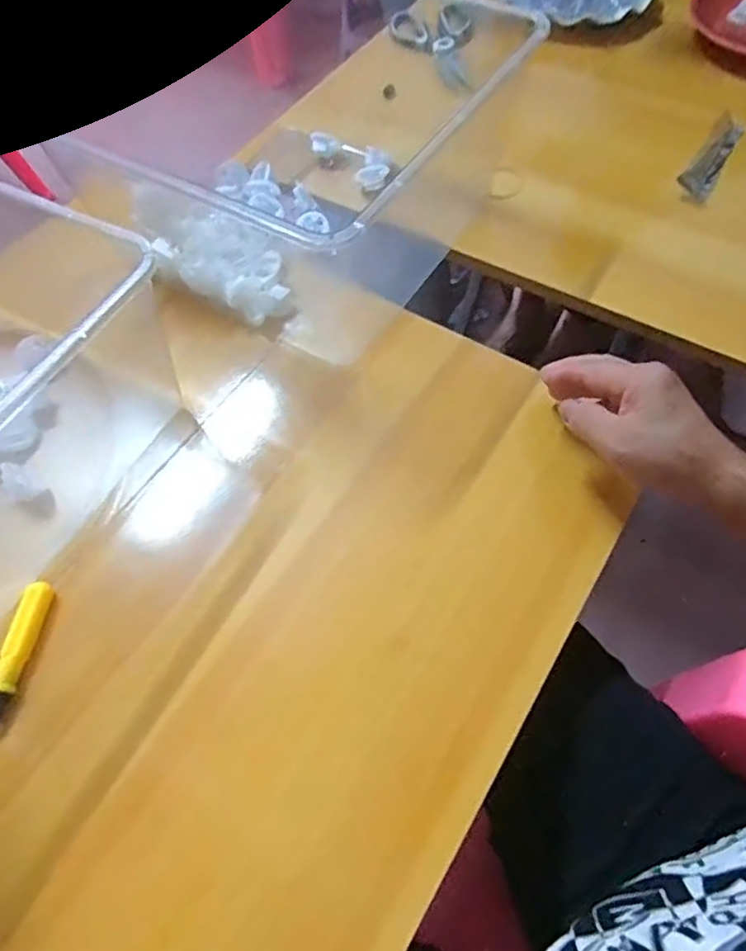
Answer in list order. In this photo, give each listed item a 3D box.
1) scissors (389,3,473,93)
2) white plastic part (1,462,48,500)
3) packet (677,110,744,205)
[{"bbox_3d":[0.074,-0.500,0.690,0.093,0.017,0.184,-6,60,-1],"label":"scissors"},{"bbox_3d":[-0.247,0.005,0.418,0.023,0.024,0.025,34,67,20],"label":"white plastic part"},{"bbox_3d":[0.324,-0.305,0.572,0.030,0.010,0.133,28,65,17],"label":"packet"}]

